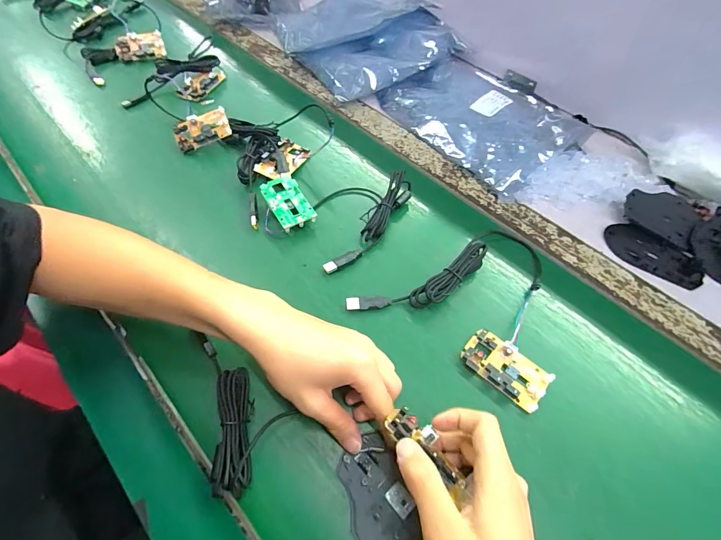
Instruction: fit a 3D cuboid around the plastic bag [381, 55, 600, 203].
[{"bbox_3d":[0.177,-0.241,0.529,0.185,0.042,0.275,-34,65,-21],"label":"plastic bag"}]

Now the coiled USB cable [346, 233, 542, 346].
[{"bbox_3d":[0.115,0.030,0.375,0.230,0.022,0.119,-24,61,-16],"label":"coiled USB cable"}]

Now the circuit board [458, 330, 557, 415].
[{"bbox_3d":[0.140,0.094,0.339,0.079,0.016,0.044,35,63,19],"label":"circuit board"}]

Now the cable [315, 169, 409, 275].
[{"bbox_3d":[-0.010,-0.071,0.428,0.096,0.026,0.157,35,63,18],"label":"cable"}]

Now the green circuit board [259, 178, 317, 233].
[{"bbox_3d":[-0.090,-0.081,0.435,0.045,0.019,0.080,-24,62,-17],"label":"green circuit board"}]

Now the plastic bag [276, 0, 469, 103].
[{"bbox_3d":[0.008,-0.411,0.617,0.240,0.061,0.234,-28,63,-18],"label":"plastic bag"}]

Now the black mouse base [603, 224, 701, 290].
[{"bbox_3d":[0.350,-0.018,0.422,0.107,0.008,0.059,36,63,19],"label":"black mouse base"}]

